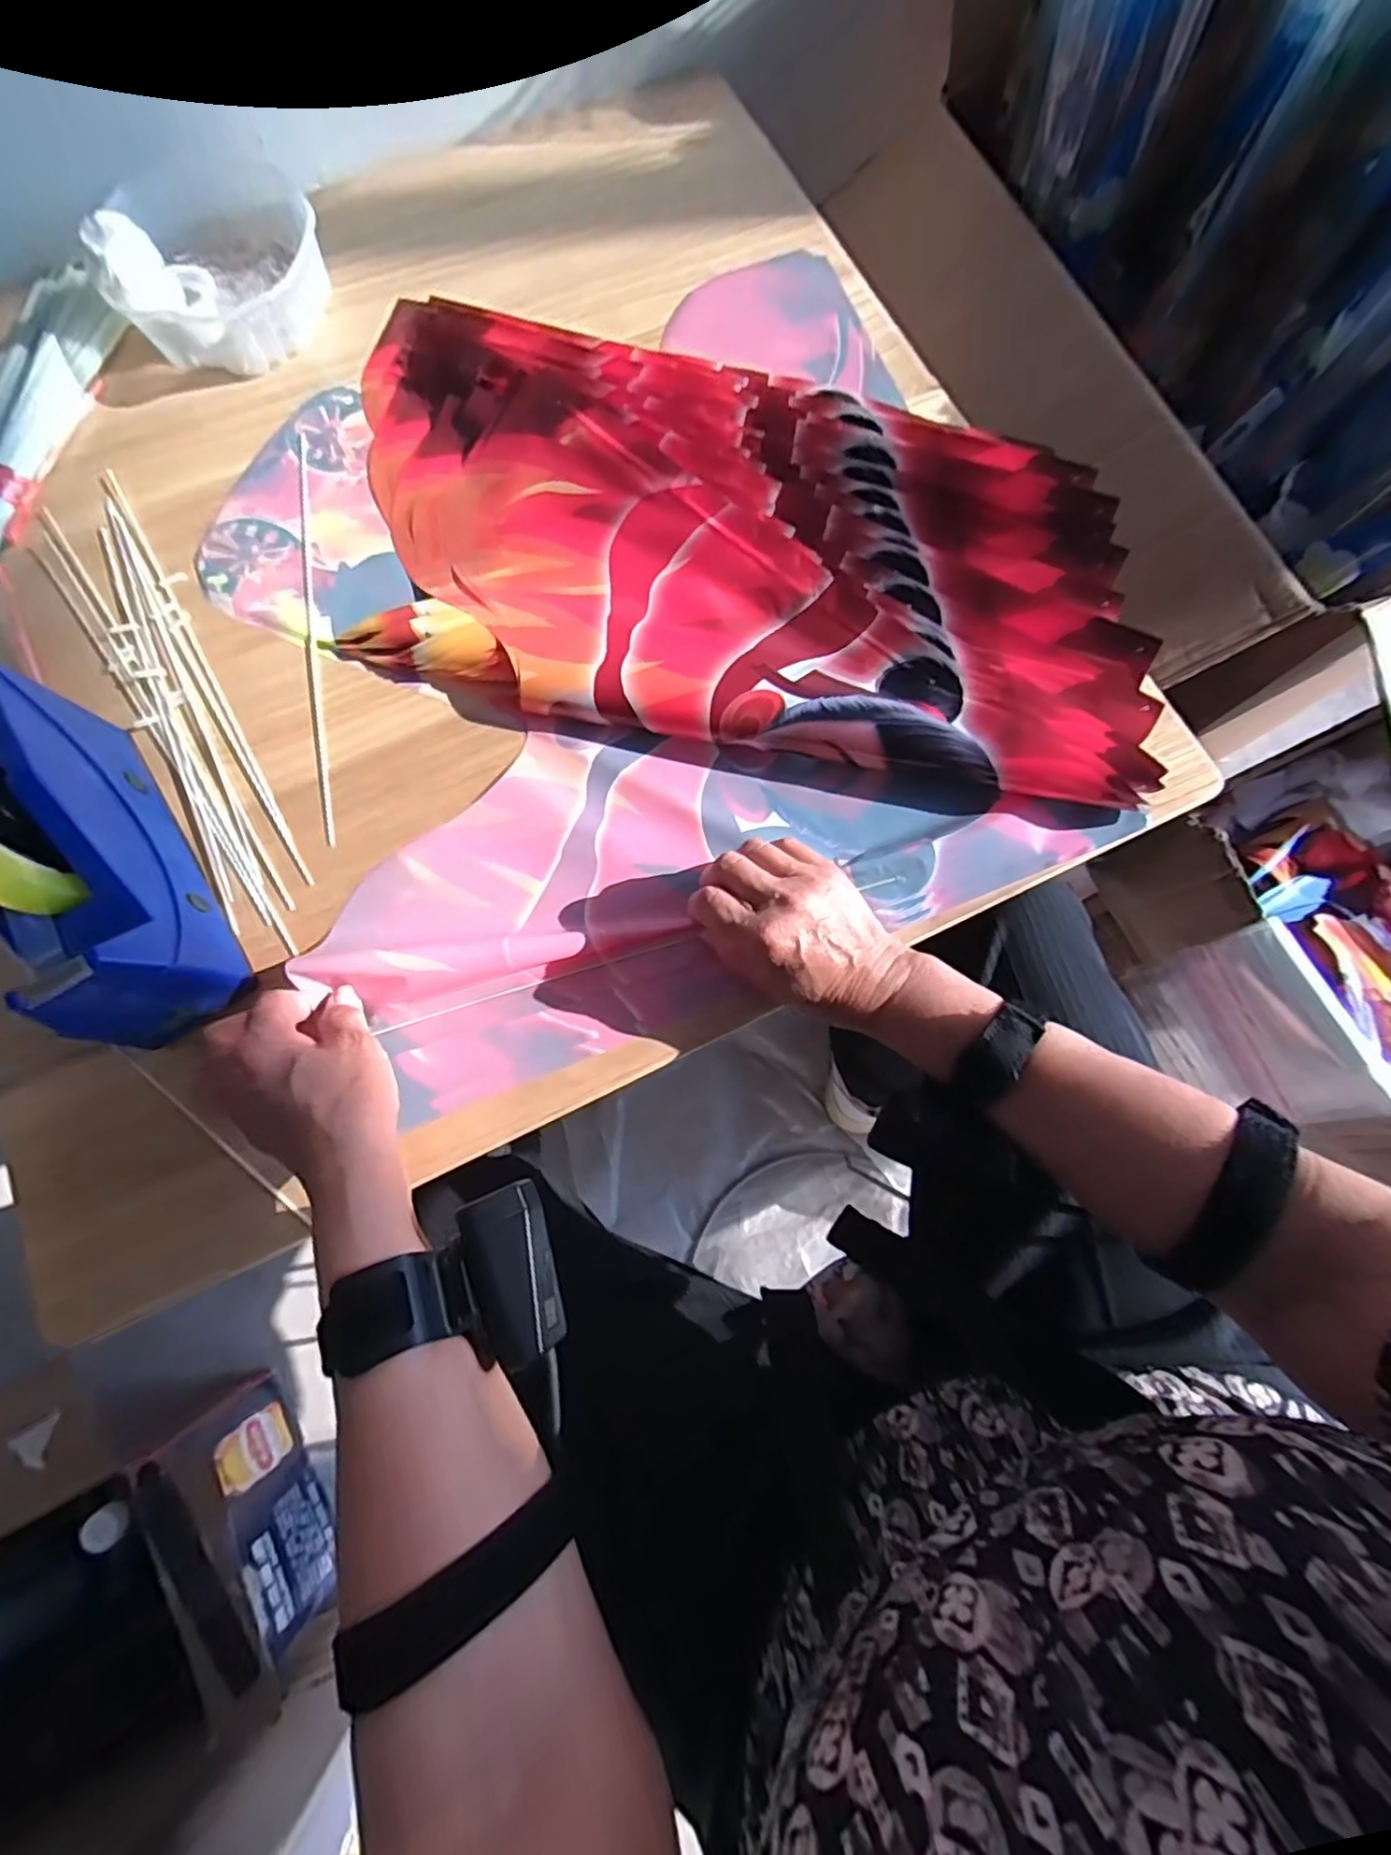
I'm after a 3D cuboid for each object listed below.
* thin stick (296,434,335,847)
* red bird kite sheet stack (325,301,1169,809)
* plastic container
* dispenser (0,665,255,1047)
[{"bbox_3d":[-0.267,-0.208,0.458,0.011,0.004,0.322,-10,78,-3],"label":"thin stick"},{"bbox_3d":[0.024,-0.273,0.460,0.591,0.036,0.320,13,77,2],"label":"red bird kite sheet stack"},{"bbox_3d":[-0.348,-0.495,0.493,0.119,0.060,0.141,14,77,2],"label":"plastic container"},{"bbox_3d":[-0.337,-0.042,0.352,0.061,0.132,0.199,-31,80,-8],"label":"dispenser"}]

